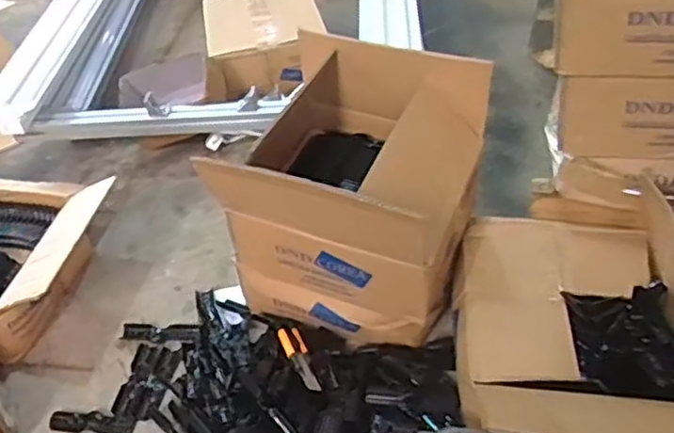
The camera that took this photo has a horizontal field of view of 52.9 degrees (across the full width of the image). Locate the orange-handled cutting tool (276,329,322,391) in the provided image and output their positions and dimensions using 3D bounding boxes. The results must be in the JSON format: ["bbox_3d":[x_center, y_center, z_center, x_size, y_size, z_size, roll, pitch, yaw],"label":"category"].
[{"bbox_3d":[-0.058,0.214,1.013,0.020,0.016,0.161,-21,28,-16],"label":"orange-handled cutting tool"}]

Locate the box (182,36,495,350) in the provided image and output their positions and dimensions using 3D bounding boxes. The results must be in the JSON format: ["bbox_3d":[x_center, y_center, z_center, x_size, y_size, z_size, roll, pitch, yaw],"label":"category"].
[{"bbox_3d":[0.009,-0.026,1.035,0.359,0.349,0.312,14,47,19],"label":"box"}]

